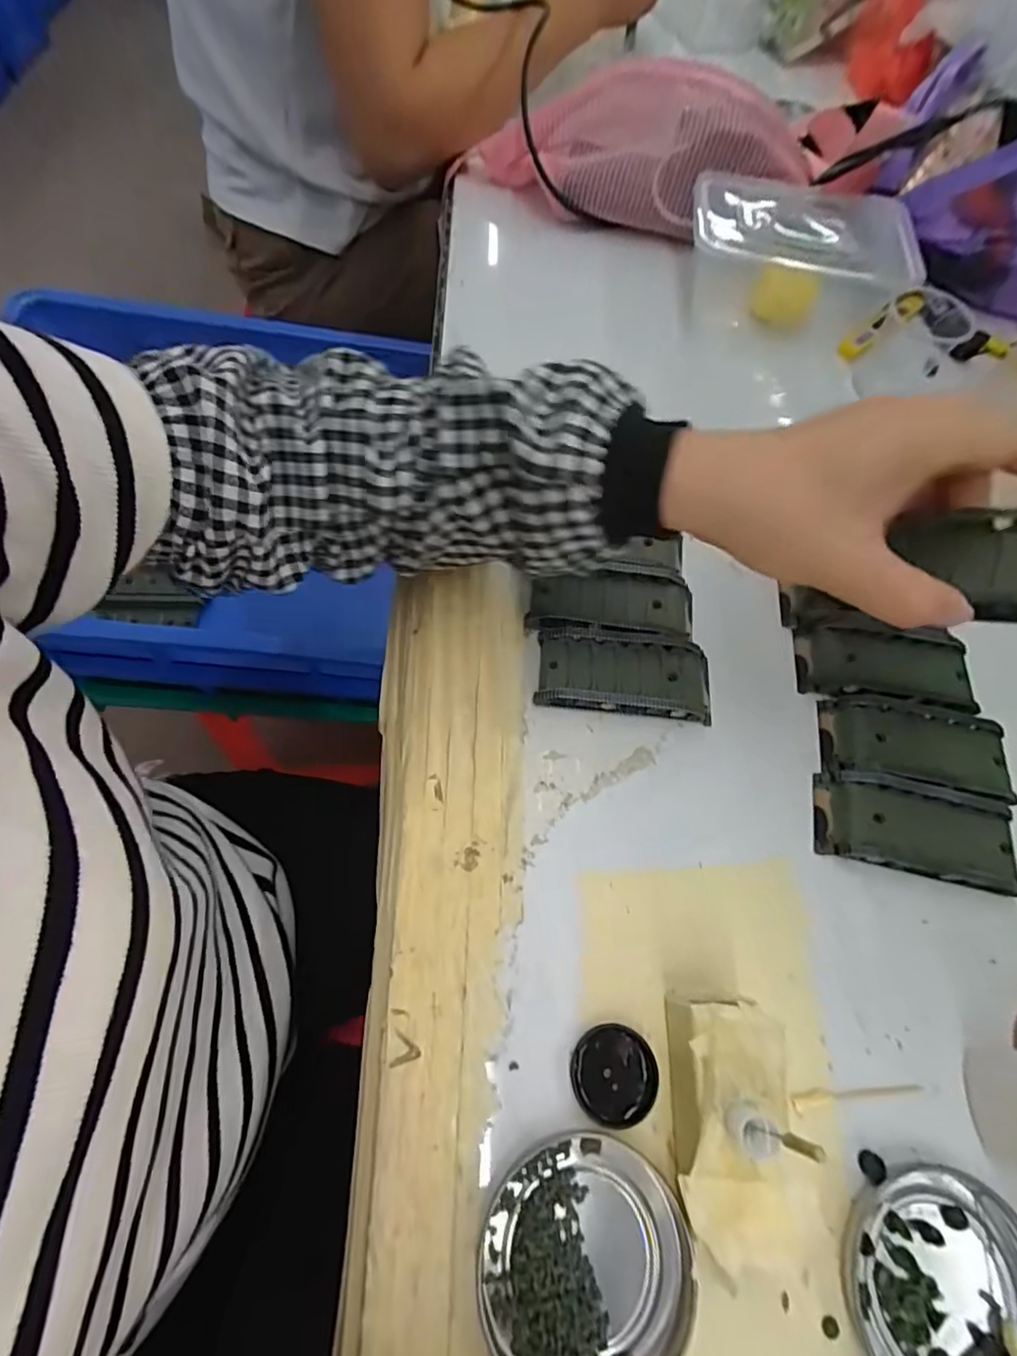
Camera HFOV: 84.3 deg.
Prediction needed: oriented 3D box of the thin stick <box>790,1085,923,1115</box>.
[{"bbox_3d":[0.150,0.178,0.240,0.059,0.004,0.007,-5,65,-6],"label":"thin stick"}]

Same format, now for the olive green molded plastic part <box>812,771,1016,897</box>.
[{"bbox_3d":[0.208,0.077,0.285,0.095,0.017,0.044,12,65,2],"label":"olive green molded plastic part"}]

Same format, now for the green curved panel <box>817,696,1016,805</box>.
[{"bbox_3d":[0.220,0.036,0.302,0.094,0.011,0.046,11,65,2],"label":"green curved panel"}]

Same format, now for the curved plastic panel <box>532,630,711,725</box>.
[{"bbox_3d":[0.065,-0.002,0.309,0.094,0.020,0.043,6,65,0],"label":"curved plastic panel"}]

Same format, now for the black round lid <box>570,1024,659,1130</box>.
[{"bbox_3d":[0.045,0.168,0.237,0.036,0.005,0.035,1,65,-3],"label":"black round lid"}]

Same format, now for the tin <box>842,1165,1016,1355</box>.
[{"bbox_3d":[0.172,0.237,0.216,0.078,0.010,0.074,1,65,-3],"label":"tin"}]

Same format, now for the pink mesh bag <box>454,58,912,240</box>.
[{"bbox_3d":[0.135,-0.448,0.478,0.345,0.083,0.100,17,65,3],"label":"pink mesh bag"}]

